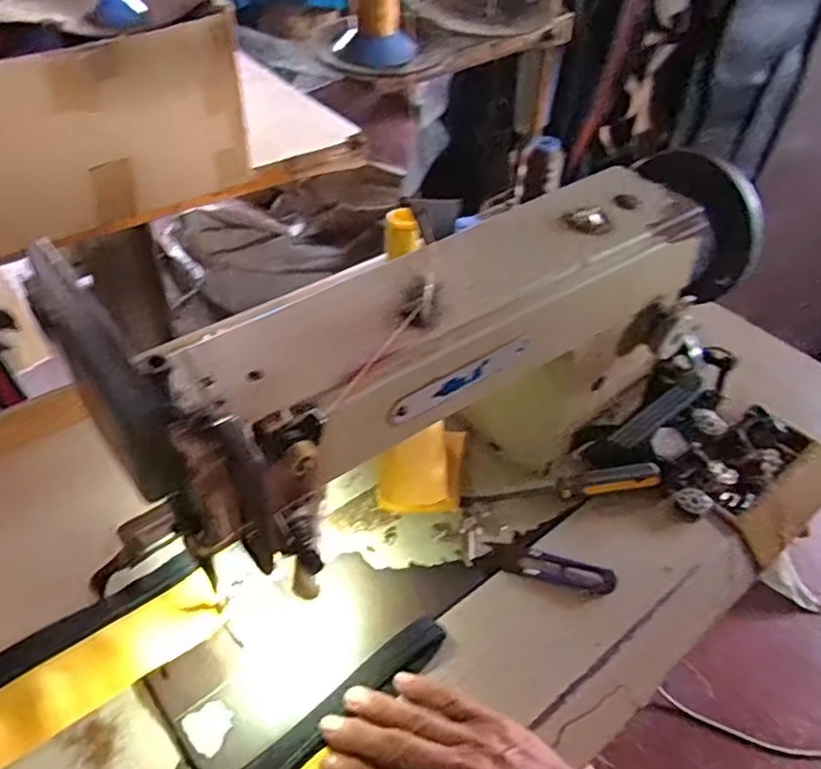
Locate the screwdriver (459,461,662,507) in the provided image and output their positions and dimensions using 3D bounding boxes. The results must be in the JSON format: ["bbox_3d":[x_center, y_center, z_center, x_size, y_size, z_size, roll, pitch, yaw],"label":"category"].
[{"bbox_3d":[0.124,0.084,0.544,0.160,0.027,0.022,-4,47,-10],"label":"screwdriver"}]

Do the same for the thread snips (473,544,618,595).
[{"bbox_3d":[0.103,0.138,0.503,0.102,0.012,0.026,14,46,7],"label":"thread snips"}]

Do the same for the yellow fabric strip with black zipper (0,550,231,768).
[{"bbox_3d":[-0.255,0.197,0.414,0.272,0.007,0.073,-27,54,-28],"label":"yellow fabric strip with black zipper"}]

